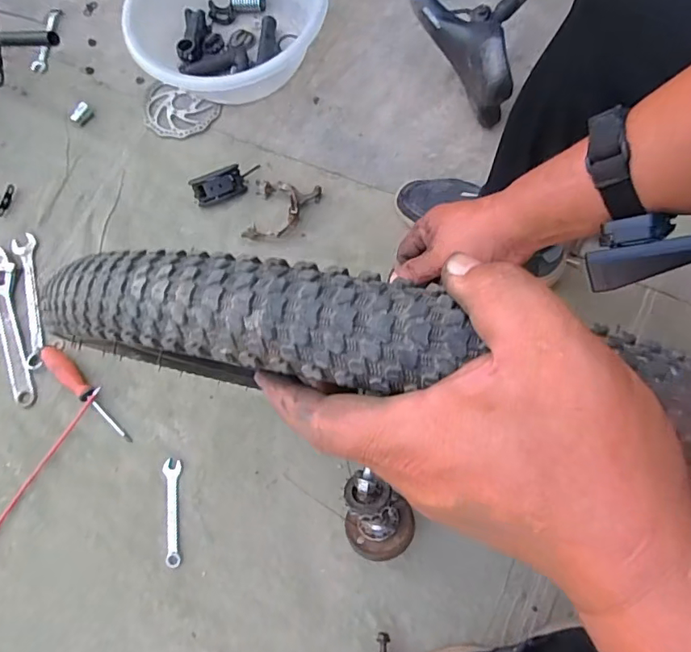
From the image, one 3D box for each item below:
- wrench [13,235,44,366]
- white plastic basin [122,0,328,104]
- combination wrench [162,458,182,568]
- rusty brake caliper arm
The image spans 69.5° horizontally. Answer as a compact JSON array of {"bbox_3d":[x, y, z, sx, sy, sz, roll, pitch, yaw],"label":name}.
[{"bbox_3d":[-0.517,-0.046,0.810,0.033,0.012,0.244,-18,73,1],"label":"wrench"},{"bbox_3d":[-0.202,-0.517,0.877,0.310,0.139,0.304,-2,74,6],"label":"white plastic basin"},{"bbox_3d":[-0.242,0.259,0.694,0.024,0.009,0.140,-7,74,5],"label":"combination wrench"},{"bbox_3d":[-0.101,-0.187,0.794,0.111,0.032,0.103,6,75,8],"label":"rusty brake caliper arm"}]

